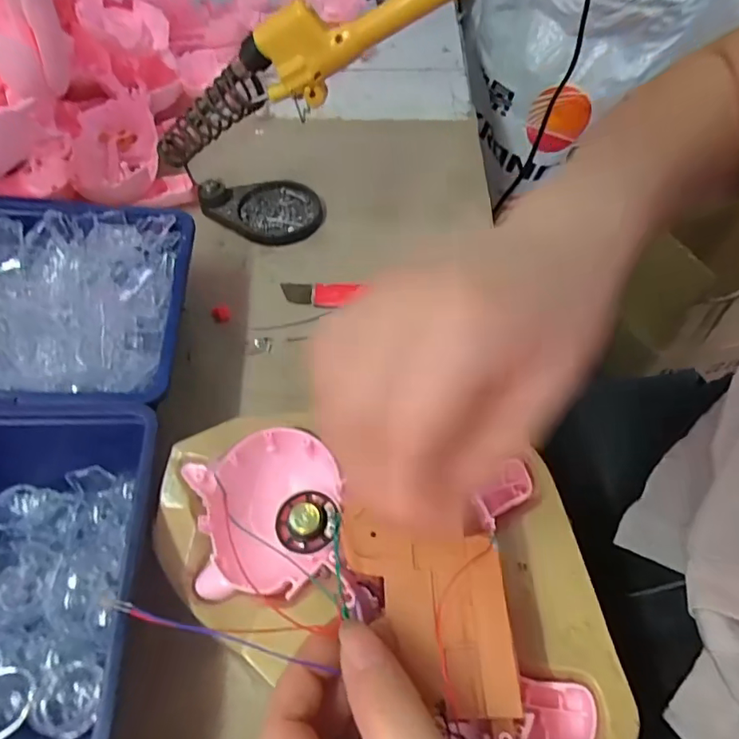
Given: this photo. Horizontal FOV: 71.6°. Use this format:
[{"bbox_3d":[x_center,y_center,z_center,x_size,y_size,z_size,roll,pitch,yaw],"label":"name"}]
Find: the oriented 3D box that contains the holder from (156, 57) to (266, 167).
[{"bbox_3d":[-0.111,-0.172,0.350,0.101,0.027,0.021,-19,49,33],"label":"holder"}]

